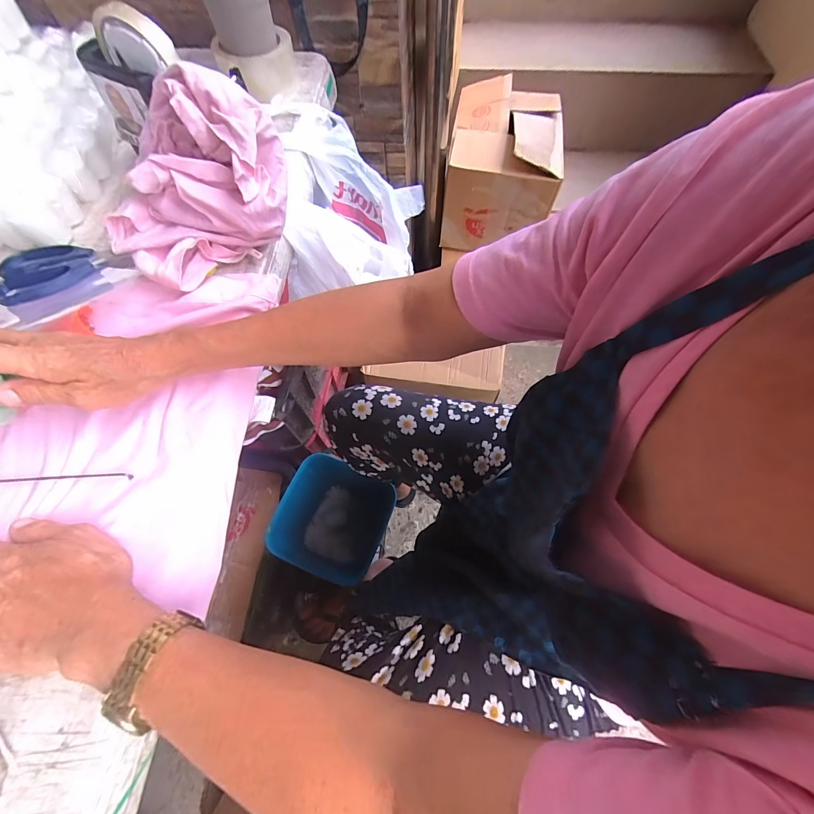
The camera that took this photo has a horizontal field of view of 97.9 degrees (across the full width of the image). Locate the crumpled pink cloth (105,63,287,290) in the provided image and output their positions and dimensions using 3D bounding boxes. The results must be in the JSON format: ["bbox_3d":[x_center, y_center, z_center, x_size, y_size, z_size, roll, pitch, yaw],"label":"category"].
[{"bbox_3d":[-0.213,-0.222,0.341,0.176,0.108,0.151,-40,70,-15],"label":"crumpled pink cloth"}]

